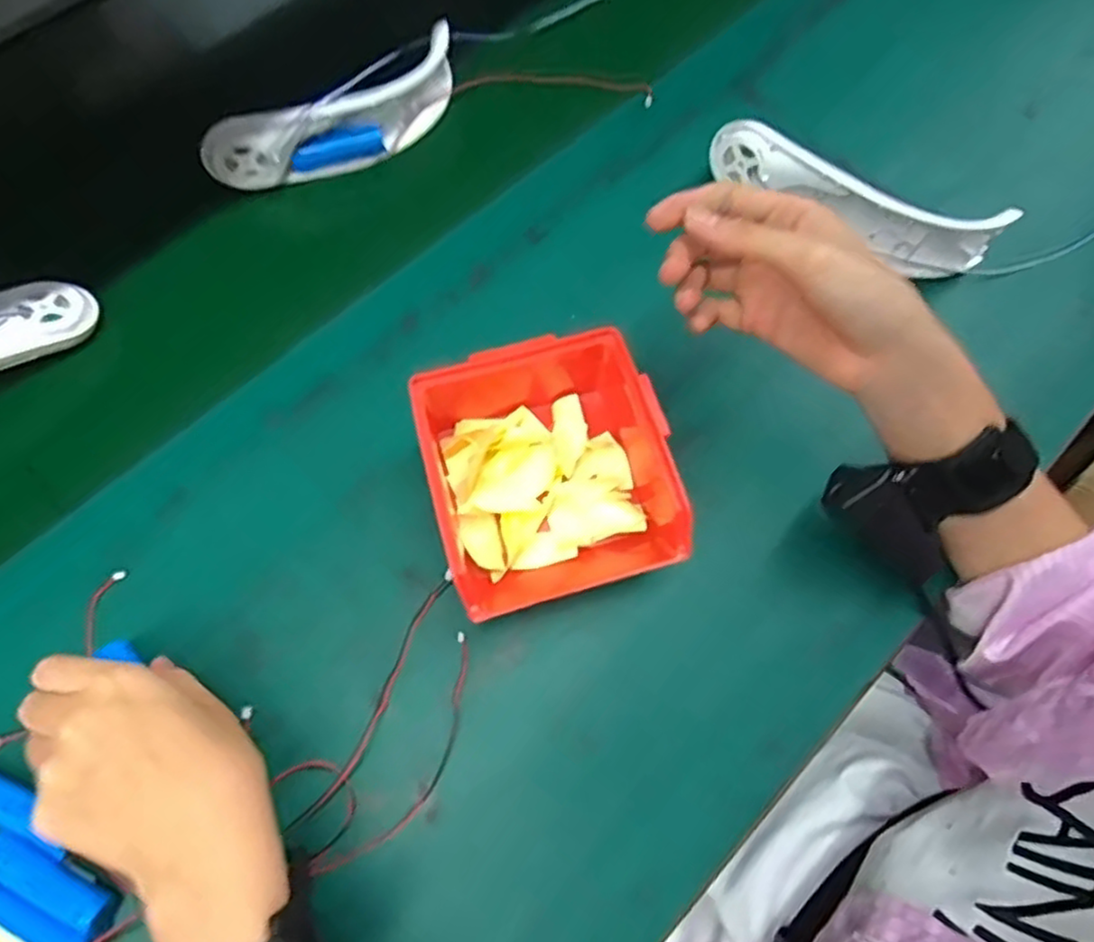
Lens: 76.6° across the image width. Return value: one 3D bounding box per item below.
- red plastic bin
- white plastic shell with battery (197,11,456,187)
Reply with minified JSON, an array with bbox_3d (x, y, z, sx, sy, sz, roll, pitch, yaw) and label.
[{"bbox_3d":[-0.003,-0.001,0.390,0.121,0.067,0.143,-14,70,-6],"label":"red plastic bin"},{"bbox_3d":[-0.147,-0.253,0.501,0.194,0.054,0.044,-33,73,-12],"label":"white plastic shell with battery"}]

